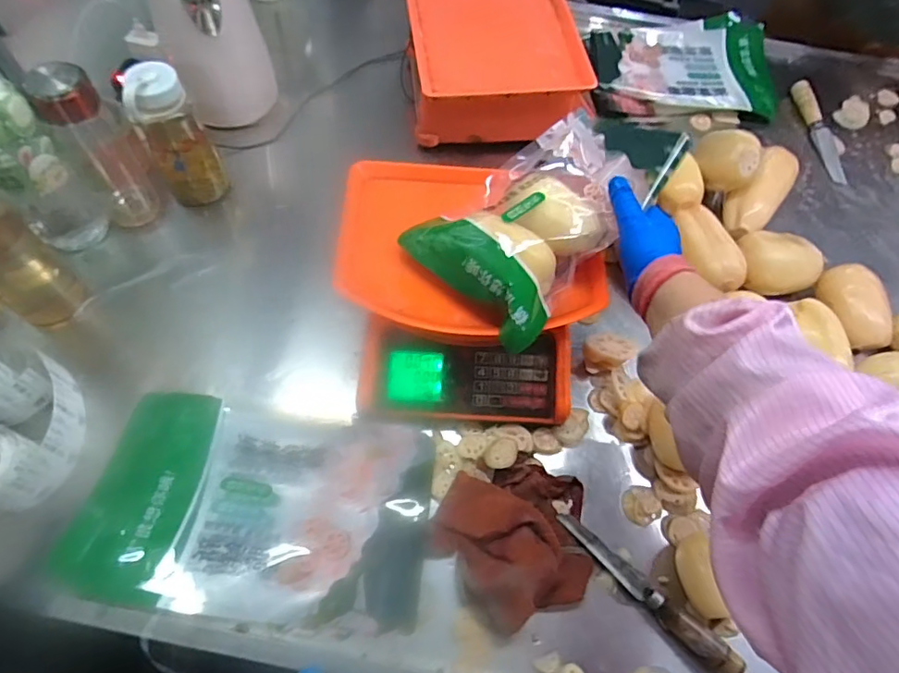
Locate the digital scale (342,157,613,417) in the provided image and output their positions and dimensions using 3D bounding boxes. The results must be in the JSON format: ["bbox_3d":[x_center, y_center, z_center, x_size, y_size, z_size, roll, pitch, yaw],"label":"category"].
[{"bbox_3d":[0.025,-0.056,0.610,0.281,0.160,0.267,3,62,-1],"label":"digital scale"}]

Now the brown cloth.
[{"bbox_3d":[0.075,0.201,0.554,0.161,0.038,0.155,-35,69,-19],"label":"brown cloth"}]

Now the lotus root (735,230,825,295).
[{"bbox_3d":[0.433,-0.095,0.707,0.101,0.062,0.083,1,62,-3],"label":"lotus root"}]

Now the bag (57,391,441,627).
[{"bbox_3d":[-0.189,0.174,0.555,0.332,0.033,0.204,7,62,0],"label":"bag"}]

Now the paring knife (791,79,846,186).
[{"bbox_3d":[0.595,-0.336,0.863,0.028,0.031,0.215,-2,62,-4],"label":"paring knife"}]

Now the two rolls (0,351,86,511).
[{"bbox_3d":[-0.452,0.087,0.555,0.109,0.072,0.176,-25,66,-15],"label":"two rolls"}]

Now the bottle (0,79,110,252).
[{"bbox_3d":[-0.475,-0.194,0.603,0.092,0.245,0.078,-40,71,-21],"label":"bottle"}]

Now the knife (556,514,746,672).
[{"bbox_3d":[0.197,0.256,0.544,0.205,0.031,0.023,42,68,17],"label":"knife"}]

